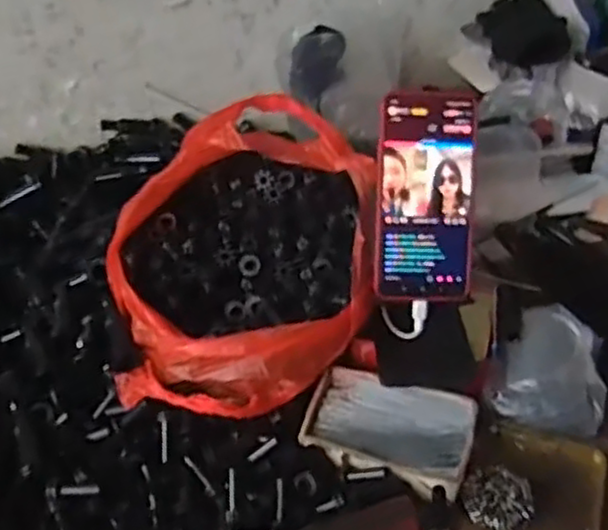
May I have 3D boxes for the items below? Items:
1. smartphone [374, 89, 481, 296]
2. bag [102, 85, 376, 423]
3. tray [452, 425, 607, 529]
[{"bbox_3d":[0.098,-0.054,0.564,0.079,0.164,0.006,1,6,-3],"label":"smartphone"},{"bbox_3d":[-0.053,-0.005,0.599,0.215,0.150,0.253,7,40,10],"label":"bag"},{"bbox_3d":[0.172,0.171,0.536,0.096,0.021,0.124,14,42,18],"label":"tray"}]

